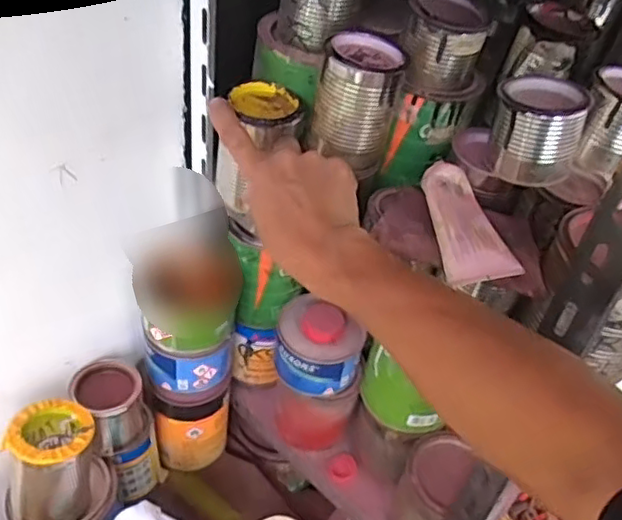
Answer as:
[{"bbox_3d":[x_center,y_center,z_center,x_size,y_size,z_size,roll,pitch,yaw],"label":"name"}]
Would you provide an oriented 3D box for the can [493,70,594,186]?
[{"bbox_3d":[0.193,-0.114,0.539,0.072,0.068,0.078,4,42,-4],"label":"can"}]

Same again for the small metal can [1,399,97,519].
[{"bbox_3d":[-0.250,0.197,0.614,0.083,0.114,0.076,4,42,-4],"label":"small metal can"}]

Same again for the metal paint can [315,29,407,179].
[{"bbox_3d":[0.041,-0.139,0.561,0.064,0.099,0.067,4,42,-4],"label":"metal paint can"}]

